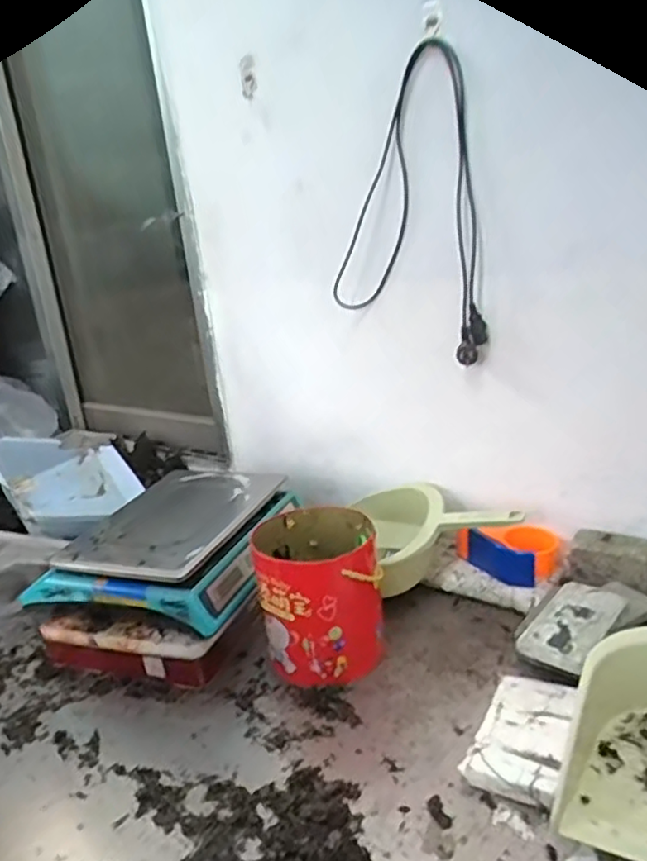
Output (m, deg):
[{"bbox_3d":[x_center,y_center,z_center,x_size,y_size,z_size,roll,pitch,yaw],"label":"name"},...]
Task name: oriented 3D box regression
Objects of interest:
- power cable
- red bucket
[{"bbox_3d":[0.170,-0.325,0.952,0.254,0.381,0.035,31,33,26],"label":"power cable"},{"bbox_3d":[-0.005,0.224,0.903,0.157,0.180,0.177,-9,18,-7],"label":"red bucket"}]

